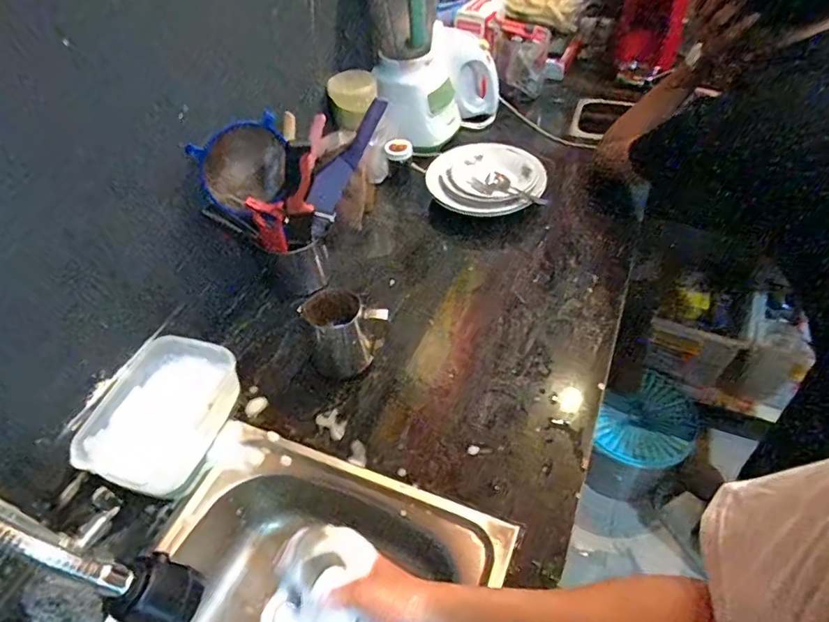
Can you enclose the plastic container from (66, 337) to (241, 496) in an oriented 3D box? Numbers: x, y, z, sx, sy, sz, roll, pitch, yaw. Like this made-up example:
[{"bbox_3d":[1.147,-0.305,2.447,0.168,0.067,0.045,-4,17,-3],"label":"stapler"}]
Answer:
[{"bbox_3d":[-0.330,0.138,0.715,0.140,0.070,0.192,13,50,15],"label":"plastic container"}]

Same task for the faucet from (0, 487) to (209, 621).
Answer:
[{"bbox_3d":[-0.271,0.204,0.463,0.239,0.276,0.062,22,53,21],"label":"faucet"}]

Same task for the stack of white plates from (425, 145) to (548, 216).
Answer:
[{"bbox_3d":[0.136,-0.253,1.026,0.212,0.034,0.180,20,52,19],"label":"stack of white plates"}]

